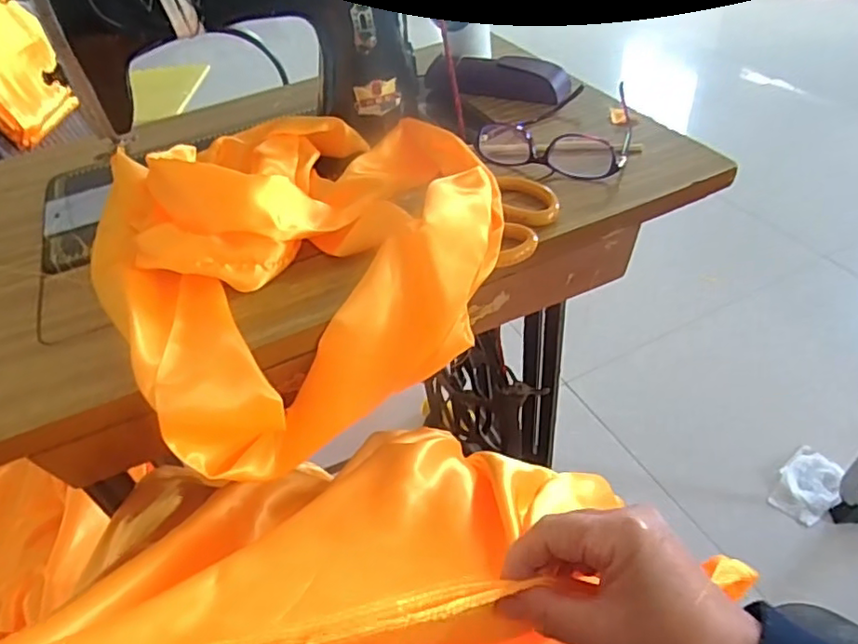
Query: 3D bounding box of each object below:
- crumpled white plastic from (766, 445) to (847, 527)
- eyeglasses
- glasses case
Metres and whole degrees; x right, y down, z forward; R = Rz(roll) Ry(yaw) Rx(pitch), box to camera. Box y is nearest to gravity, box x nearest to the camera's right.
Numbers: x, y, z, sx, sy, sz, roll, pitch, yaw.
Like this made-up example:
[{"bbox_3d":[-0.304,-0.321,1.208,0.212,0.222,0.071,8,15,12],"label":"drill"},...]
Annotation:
[{"bbox_3d":[0.678,0.291,1.064,0.144,0.042,0.099,-31,49,-24],"label":"crumpled white plastic"},{"bbox_3d":[0.123,-0.179,0.543,0.135,0.034,0.129,20,49,25],"label":"eyeglasses"},{"bbox_3d":[0.077,-0.262,0.631,0.153,0.033,0.058,19,49,24],"label":"glasses case"}]

